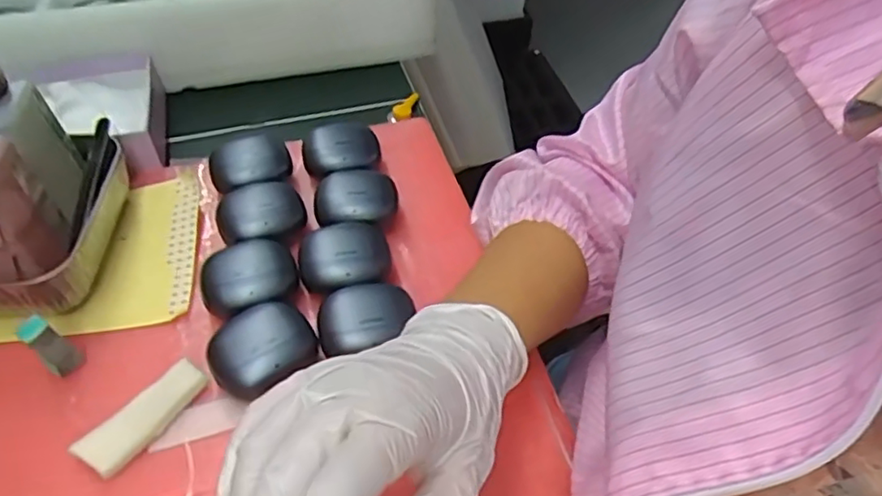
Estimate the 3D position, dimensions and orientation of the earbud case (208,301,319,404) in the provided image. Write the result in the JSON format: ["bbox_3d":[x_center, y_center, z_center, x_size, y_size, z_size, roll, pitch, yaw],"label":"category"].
[{"bbox_3d":[-0.100,0.059,0.346,0.055,0.029,0.045,-27,54,-24],"label":"earbud case"}]

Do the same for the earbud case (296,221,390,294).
[{"bbox_3d":[-0.061,0.010,0.393,0.056,0.033,0.048,-11,49,-12],"label":"earbud case"}]

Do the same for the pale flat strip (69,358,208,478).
[{"bbox_3d":[-0.159,0.090,0.331,0.024,0.011,0.068,30,54,23],"label":"pale flat strip"}]

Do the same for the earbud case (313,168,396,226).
[{"bbox_3d":[-0.060,-0.031,0.432,0.055,0.032,0.046,-15,50,-15],"label":"earbud case"}]

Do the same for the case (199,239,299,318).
[{"bbox_3d":[-0.119,0.020,0.380,0.056,0.028,0.046,-21,52,-20],"label":"case"}]

